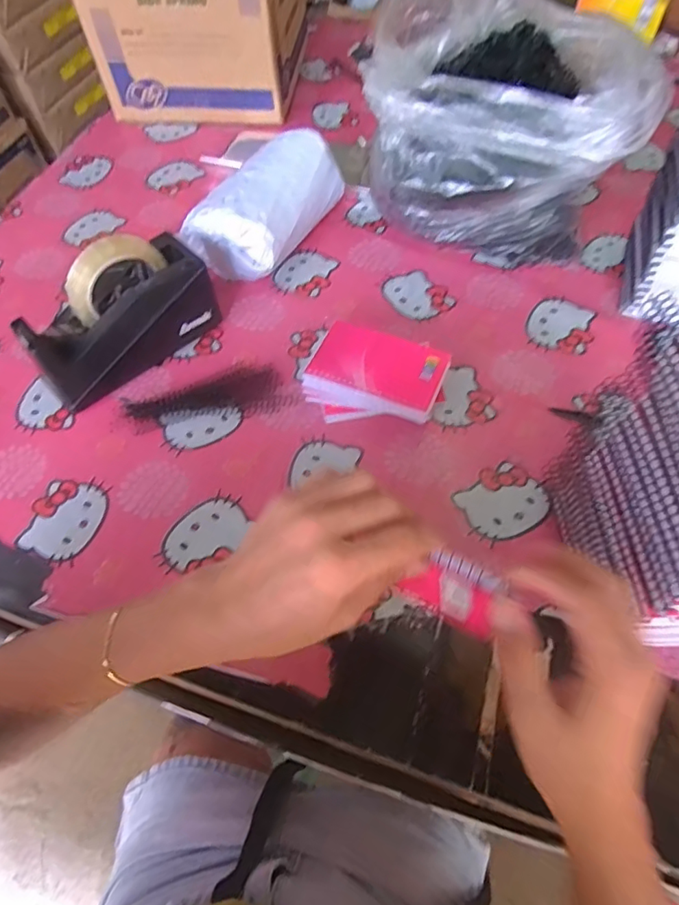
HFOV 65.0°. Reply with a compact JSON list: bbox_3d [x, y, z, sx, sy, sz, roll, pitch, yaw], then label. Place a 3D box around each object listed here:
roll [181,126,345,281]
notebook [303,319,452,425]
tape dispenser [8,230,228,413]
[{"bbox_3d":[-0.088,-0.302,0.663,0.116,0.109,0.189,26,62,17],"label":"roll"},{"bbox_3d":[0.040,-0.084,0.538,0.128,0.018,0.084,19,61,13],"label":"notebook"},{"bbox_3d":[-0.232,-0.147,0.562,0.196,0.124,0.073,-39,64,-20],"label":"tape dispenser"}]

